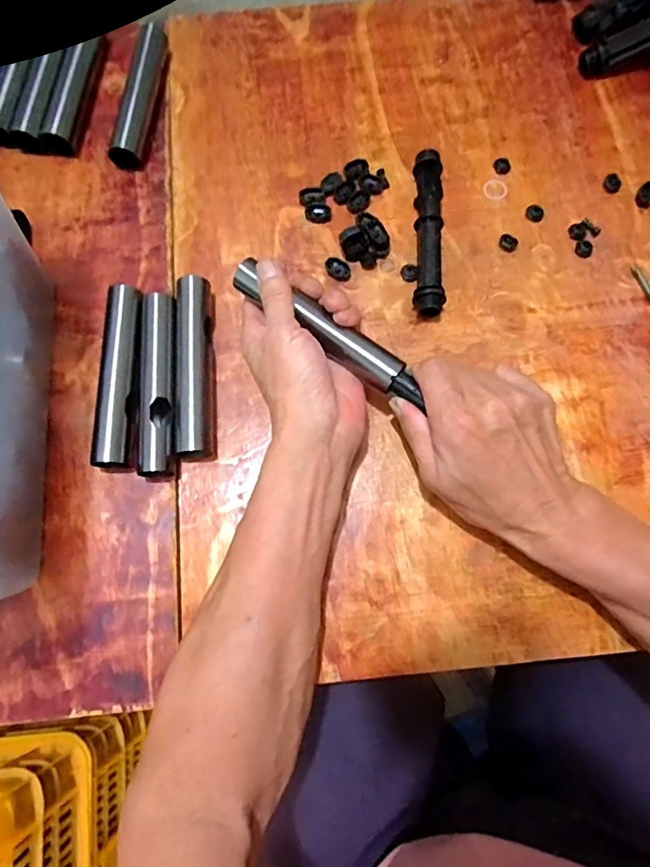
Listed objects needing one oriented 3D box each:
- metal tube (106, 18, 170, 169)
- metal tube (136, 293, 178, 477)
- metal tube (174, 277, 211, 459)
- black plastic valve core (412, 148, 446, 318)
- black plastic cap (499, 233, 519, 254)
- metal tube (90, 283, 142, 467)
[{"bbox_3d":[-0.166,-0.311,0.457,0.028,0.029,0.148,8,75,2],"label":"metal tube"},{"bbox_3d":[-0.126,-0.038,0.385,0.025,0.024,0.142,-2,75,-1],"label":"metal tube"},{"bbox_3d":[-0.101,-0.051,0.387,0.025,0.022,0.141,-2,75,-1],"label":"metal tube"},{"bbox_3d":[0.085,-0.165,0.413,0.022,0.025,0.149,3,75,1],"label":"black plastic valve core"},{"bbox_3d":[0.153,-0.159,0.418,0.015,0.004,0.015,0,75,0],"label":"black plastic cap"},{"bbox_3d":[-0.155,-0.044,0.385,0.027,0.023,0.140,-1,75,0],"label":"metal tube"}]

